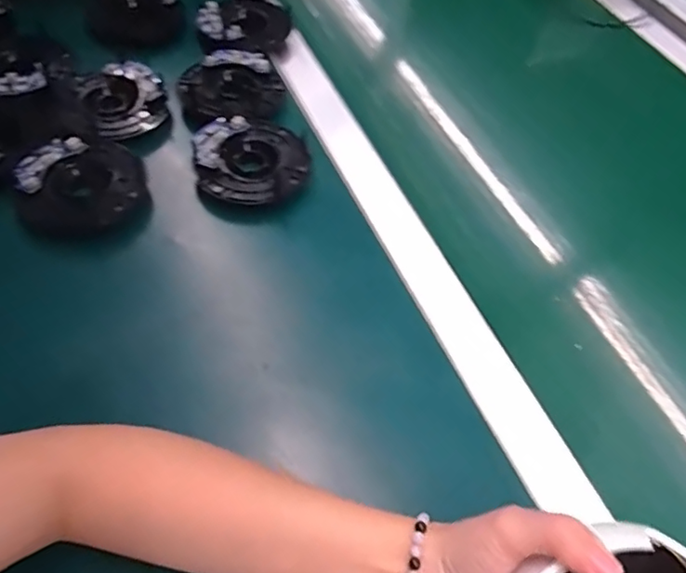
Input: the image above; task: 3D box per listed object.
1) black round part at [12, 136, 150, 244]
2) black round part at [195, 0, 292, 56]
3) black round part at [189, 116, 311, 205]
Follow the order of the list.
[{"bbox_3d":[-0.216,-0.079,0.481,0.098,0.036,0.097,2,55,-3],"label":"black round part"},{"bbox_3d":[-0.116,-0.293,0.639,0.104,0.028,0.104,2,55,-3],"label":"black round part"},{"bbox_3d":[-0.079,-0.110,0.509,0.096,0.028,0.088,2,55,-3],"label":"black round part"}]

